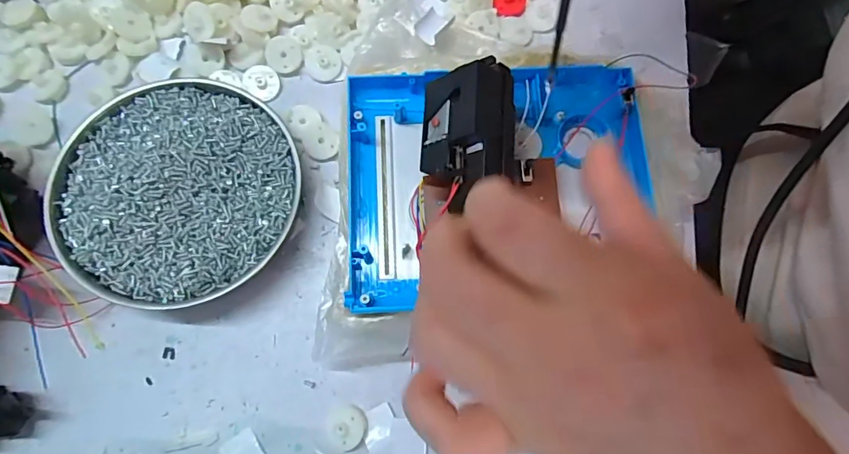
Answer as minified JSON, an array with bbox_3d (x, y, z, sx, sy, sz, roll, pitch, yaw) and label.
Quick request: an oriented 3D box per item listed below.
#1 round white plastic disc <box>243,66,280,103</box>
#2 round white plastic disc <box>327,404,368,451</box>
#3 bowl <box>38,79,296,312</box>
[{"bbox_3d":[-0.107,-0.095,0.307,0.021,0.006,0.022,0,76,-1],"label":"round white plastic disc"},{"bbox_3d":[-0.043,0.111,0.258,0.022,0.007,0.022,0,76,-1],"label":"round white plastic disc"},{"bbox_3d":[-0.141,-0.022,0.273,0.130,0.031,0.132,0,76,-1],"label":"bowl"}]

